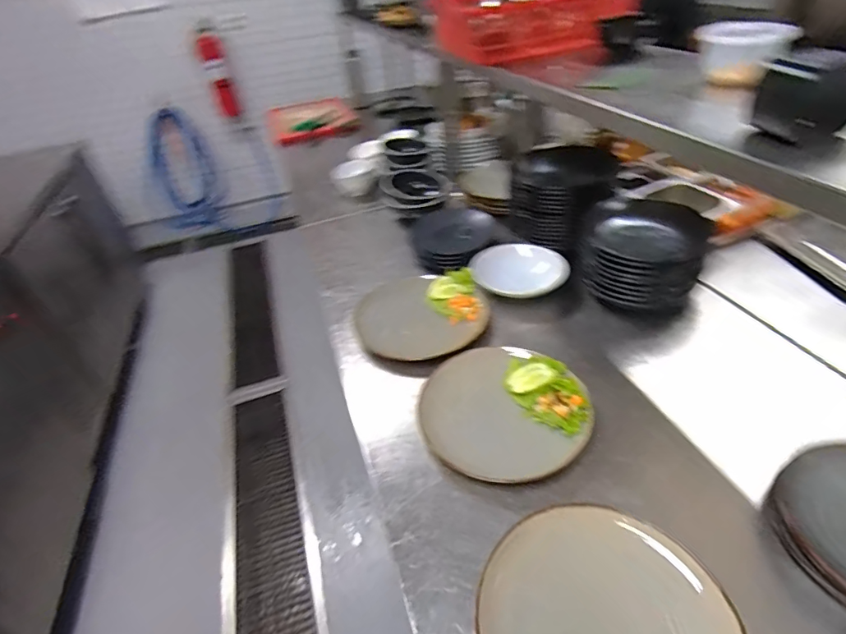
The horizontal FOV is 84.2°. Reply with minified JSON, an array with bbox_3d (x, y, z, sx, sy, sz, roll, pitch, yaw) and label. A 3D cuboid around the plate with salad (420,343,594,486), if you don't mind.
[{"bbox_3d":[0.125,0.142,0.737,0.243,0.037,0.244,-4,38,3],"label":"plate with salad"}]

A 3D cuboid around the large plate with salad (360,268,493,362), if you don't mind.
[{"bbox_3d":[-0.002,-0.009,0.932,0.261,0.032,0.230,-4,38,4],"label":"large plate with salad"}]

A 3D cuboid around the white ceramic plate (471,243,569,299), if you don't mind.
[{"bbox_3d":[0.201,-0.107,1.008,0.188,0.035,0.188,-4,38,3],"label":"white ceramic plate"}]

